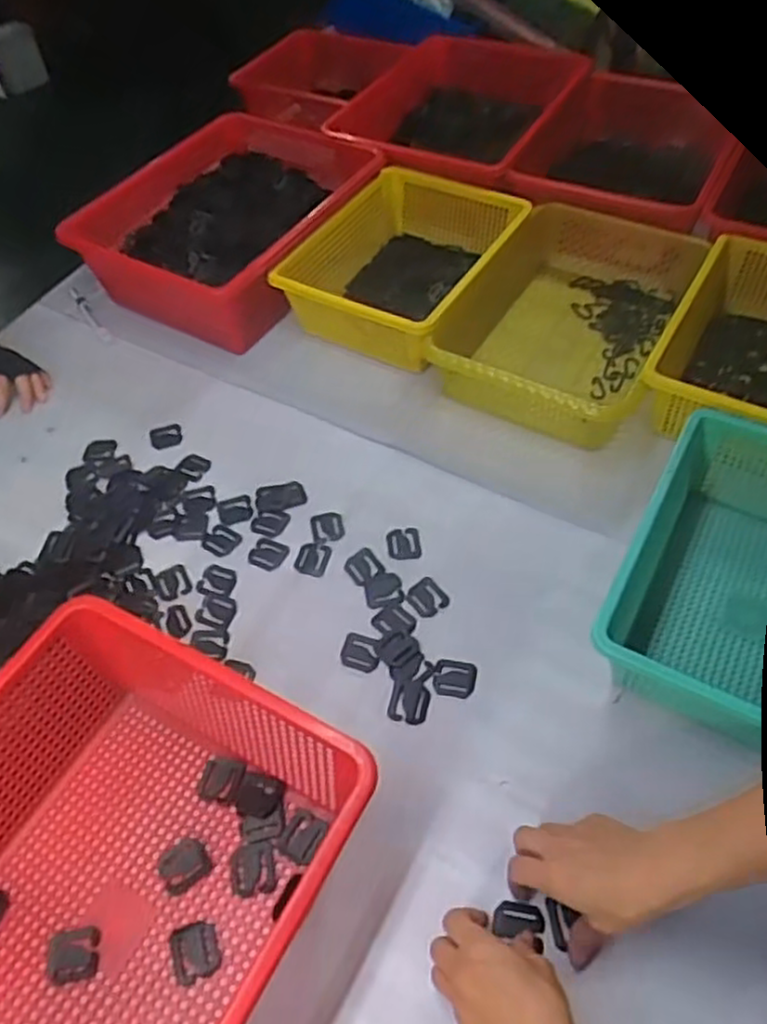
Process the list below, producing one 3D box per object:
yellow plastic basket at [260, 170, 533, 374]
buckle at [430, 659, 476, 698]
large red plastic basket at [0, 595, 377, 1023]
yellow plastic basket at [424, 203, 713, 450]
[{"bbox_3d":[0.028,-0.331,1.013,0.244,0.119,0.306,24,58,20],"label":"yellow plastic basket"},{"bbox_3d":[0.068,0.157,0.697,0.039,0.004,0.037,7,54,8],"label":"buckle"},{"bbox_3d":[-0.229,0.289,0.540,0.326,0.129,0.378,24,58,20],"label":"large red plastic basket"},{"bbox_3d":[0.228,-0.239,0.935,0.257,0.099,0.352,21,57,18],"label":"yellow plastic basket"}]

